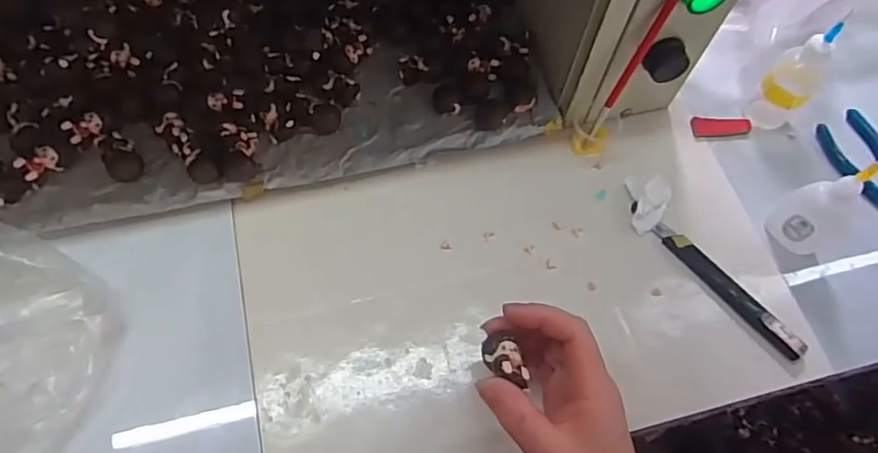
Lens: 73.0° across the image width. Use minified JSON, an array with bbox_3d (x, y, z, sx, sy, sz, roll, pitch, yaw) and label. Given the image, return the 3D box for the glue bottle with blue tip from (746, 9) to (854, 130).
[{"bbox_3d":[0.285,-0.118,0.479,0.037,0.109,0.031,38,70,16],"label":"glue bottle with blue tip"}]

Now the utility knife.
[{"bbox_3d":[0.214,0.045,0.442,0.016,0.012,0.131,-37,70,-17],"label":"utility knife"}]

